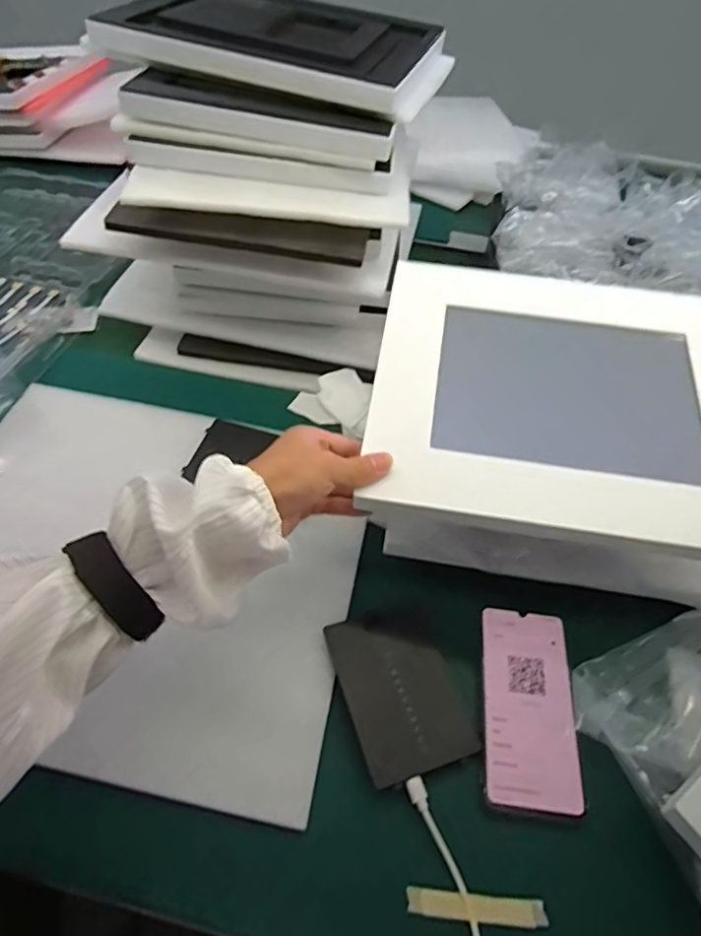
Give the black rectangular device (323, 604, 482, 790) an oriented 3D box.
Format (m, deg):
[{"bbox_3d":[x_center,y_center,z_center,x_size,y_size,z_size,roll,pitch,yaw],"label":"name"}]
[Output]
[{"bbox_3d":[0.037,0.163,0.419,0.083,0.011,0.117,-14,57,-14],"label":"black rectangular device"}]

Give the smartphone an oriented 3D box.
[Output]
[{"bbox_3d":[0.135,0.177,0.420,0.070,0.011,0.143,8,54,2],"label":"smartphone"}]

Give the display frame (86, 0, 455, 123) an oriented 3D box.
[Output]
[{"bbox_3d":[-0.066,-0.449,0.582,0.322,0.031,0.233,16,51,9],"label":"display frame"}]

